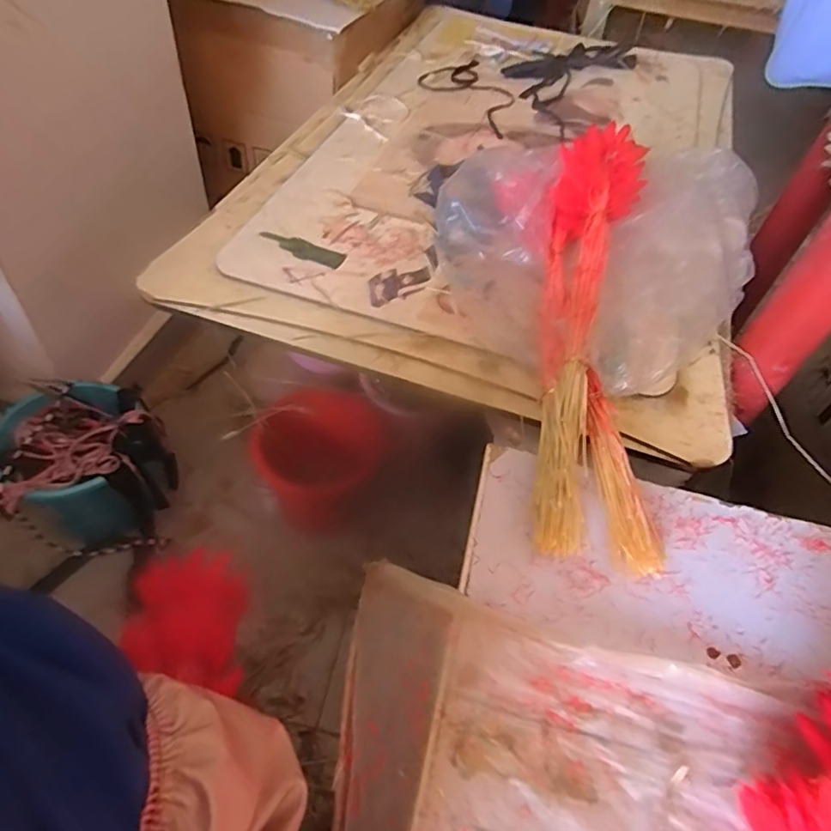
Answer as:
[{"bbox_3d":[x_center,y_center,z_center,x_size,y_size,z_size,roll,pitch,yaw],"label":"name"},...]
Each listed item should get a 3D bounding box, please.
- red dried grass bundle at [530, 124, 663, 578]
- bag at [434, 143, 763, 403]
[{"bbox_3d":[0.193,-0.117,0.602,0.113,0.125,0.558,11,50,2],"label":"red dried grass bundle"},{"bbox_3d":[0.218,-0.188,0.678,0.365,0.151,0.349,7,50,0],"label":"bag"}]

